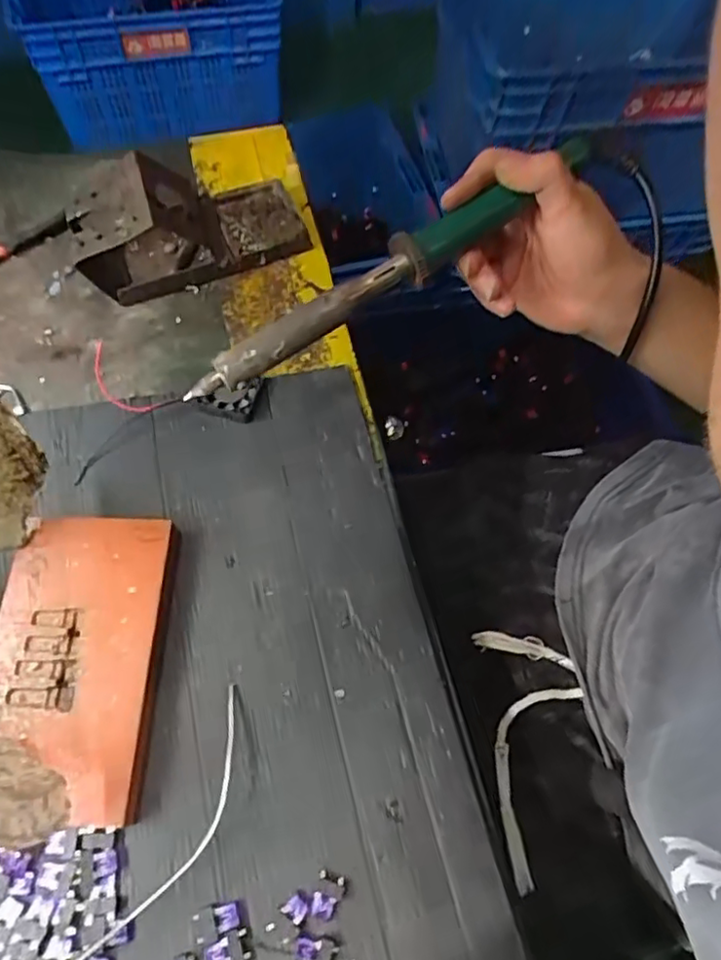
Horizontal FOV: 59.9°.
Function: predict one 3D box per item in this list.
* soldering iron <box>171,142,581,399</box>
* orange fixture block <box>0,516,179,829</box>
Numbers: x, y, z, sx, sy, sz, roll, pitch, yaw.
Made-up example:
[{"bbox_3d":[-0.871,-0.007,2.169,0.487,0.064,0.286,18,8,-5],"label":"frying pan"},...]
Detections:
[{"bbox_3d":[0.021,-0.119,0.348,0.262,0.019,0.021,-34,71,-8],"label":"soldering iron"},{"bbox_3d":[-0.165,0.103,0.366,0.093,0.022,0.165,3,65,-2],"label":"orange fixture block"}]

